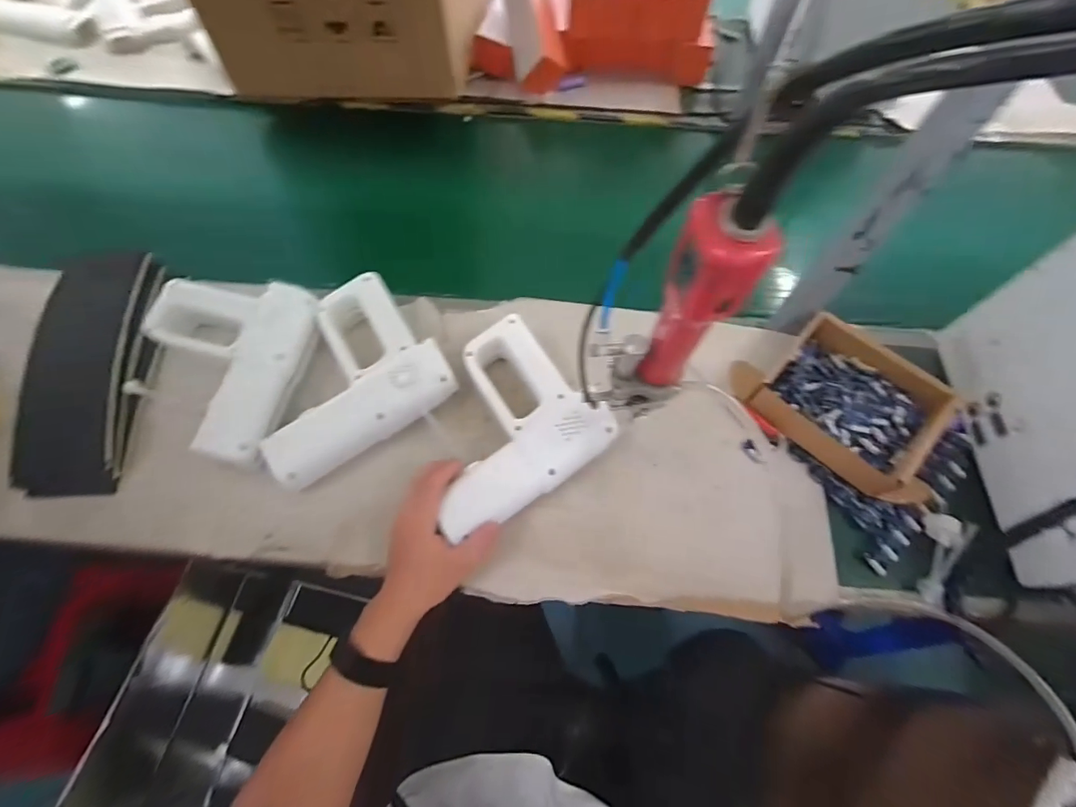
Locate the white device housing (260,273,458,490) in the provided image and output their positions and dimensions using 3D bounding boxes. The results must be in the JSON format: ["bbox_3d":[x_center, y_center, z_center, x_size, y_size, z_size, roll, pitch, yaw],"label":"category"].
[{"bbox_3d":[-0.221,-0.034,0.517,0.203,0.040,0.188,-34,70,-16],"label":"white device housing"}]

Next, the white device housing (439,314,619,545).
[{"bbox_3d":[-0.045,0.019,0.495,0.197,0.037,0.178,-35,70,-16],"label":"white device housing"}]

